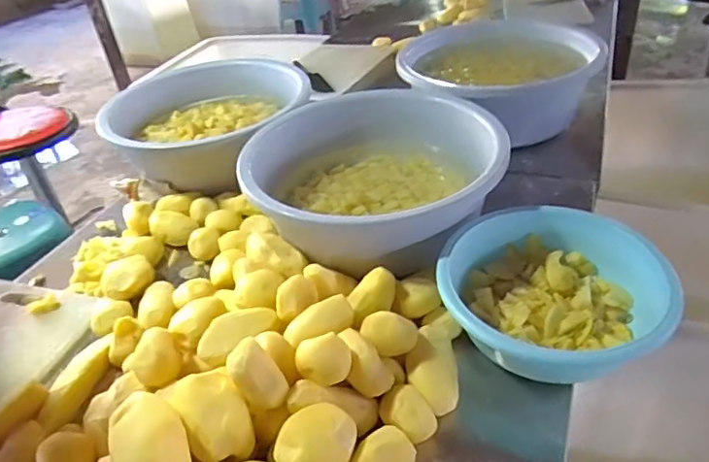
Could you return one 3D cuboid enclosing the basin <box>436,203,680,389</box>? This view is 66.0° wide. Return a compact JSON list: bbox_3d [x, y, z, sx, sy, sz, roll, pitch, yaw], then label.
[{"bbox_3d":[0.249,0.067,0.710,0.275,0.109,0.249,-6,36,2],"label":"basin"}]

